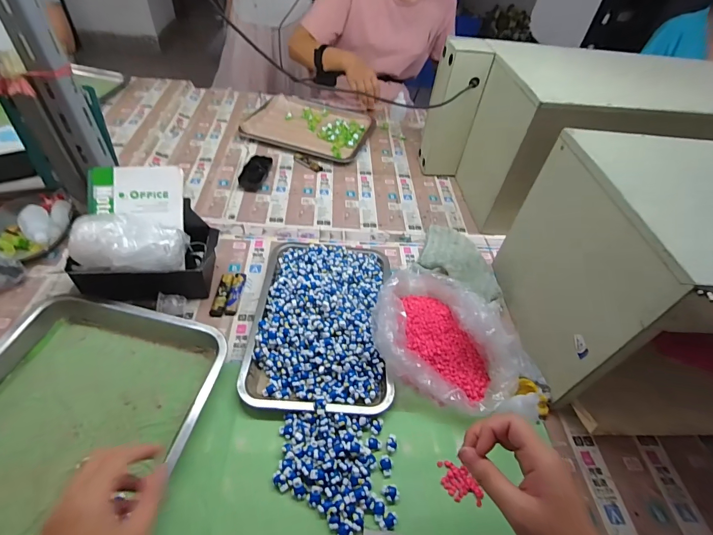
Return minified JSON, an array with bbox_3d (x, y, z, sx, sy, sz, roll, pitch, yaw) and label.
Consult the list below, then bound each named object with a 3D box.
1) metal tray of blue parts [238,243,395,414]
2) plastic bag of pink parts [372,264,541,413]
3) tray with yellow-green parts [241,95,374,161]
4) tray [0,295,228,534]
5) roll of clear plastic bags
[{"bbox_3d":[-0.051,0.067,0.565,0.201,0.049,0.291,5,46,-2],"label":"metal tray of blue parts"},{"bbox_3d":[0.150,0.088,0.536,0.240,0.077,0.217,17,47,10],"label":"plastic bag of pink parts"},{"bbox_3d":[-0.119,-0.381,0.985,0.304,0.031,0.256,17,47,10],"label":"tray with yellow-green parts"},{"bbox_3d":[-0.332,0.199,0.406,0.271,0.047,0.353,11,46,4],"label":"tray"},{"bbox_3d":[-0.328,-0.034,0.529,0.138,0.079,0.077,-1,48,-9],"label":"roll of clear plastic bags"}]

